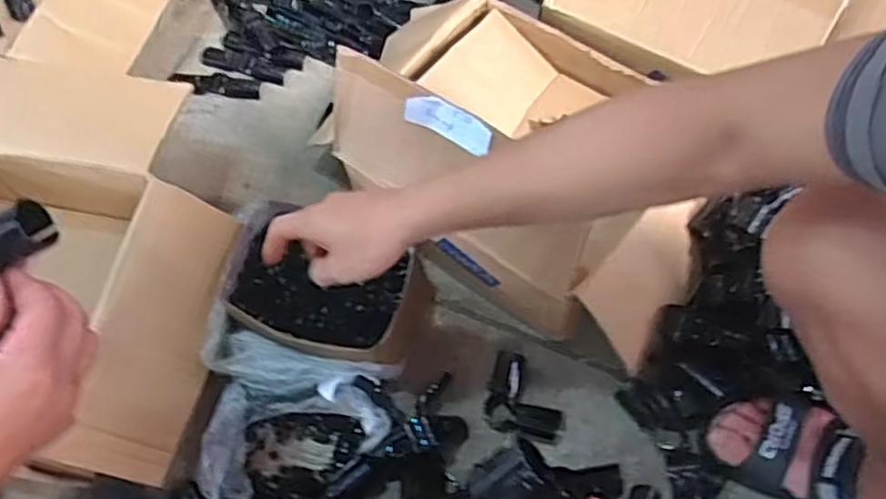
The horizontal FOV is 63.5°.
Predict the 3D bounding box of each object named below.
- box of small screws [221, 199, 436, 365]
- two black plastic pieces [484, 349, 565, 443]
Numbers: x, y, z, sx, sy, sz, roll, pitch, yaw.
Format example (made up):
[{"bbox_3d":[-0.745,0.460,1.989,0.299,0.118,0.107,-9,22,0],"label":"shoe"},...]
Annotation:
[{"bbox_3d":[-0.127,0.042,0.817,0.216,0.080,0.163,7,64,7],"label":"box of small screws"},{"bbox_3d":[0.092,0.159,0.783,0.082,0.028,0.093,12,65,9],"label":"two black plastic pieces"}]

